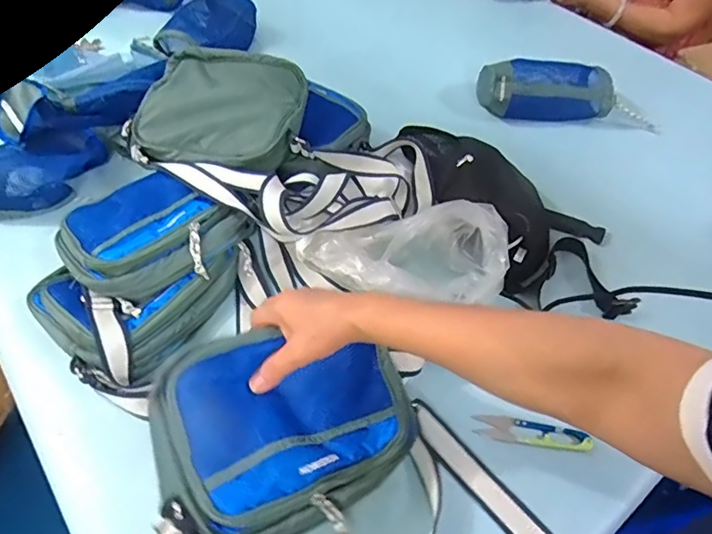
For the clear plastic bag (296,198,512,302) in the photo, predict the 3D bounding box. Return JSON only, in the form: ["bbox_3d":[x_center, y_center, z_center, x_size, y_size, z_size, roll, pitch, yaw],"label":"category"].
[{"bbox_3d":[0.052,-0.024,0.598,0.248,0.094,0.151,20,55,12],"label":"clear plastic bag"}]

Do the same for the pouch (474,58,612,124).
[{"bbox_3d":[0.316,-0.301,0.859,0.220,0.094,0.094,-3,54,-4],"label":"pouch"}]

